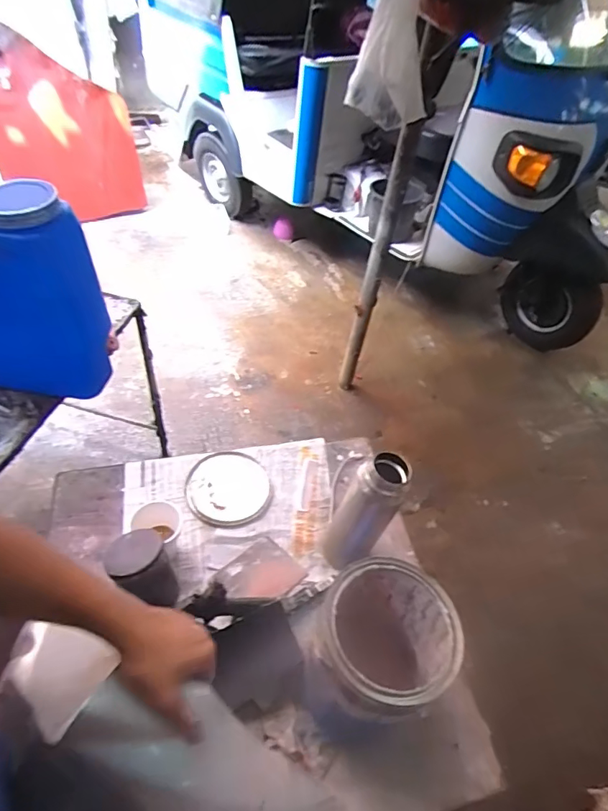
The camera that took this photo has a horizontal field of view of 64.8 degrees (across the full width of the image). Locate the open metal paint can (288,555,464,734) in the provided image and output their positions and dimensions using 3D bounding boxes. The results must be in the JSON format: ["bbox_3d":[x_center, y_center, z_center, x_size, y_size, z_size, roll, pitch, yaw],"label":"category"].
[{"bbox_3d":[0.092,0.318,0.647,0.169,0.214,0.176,-8,52,-13],"label":"open metal paint can"}]

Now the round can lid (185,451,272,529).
[{"bbox_3d":[-0.141,0.151,0.896,0.150,0.006,0.157,5,50,-6],"label":"round can lid"}]

